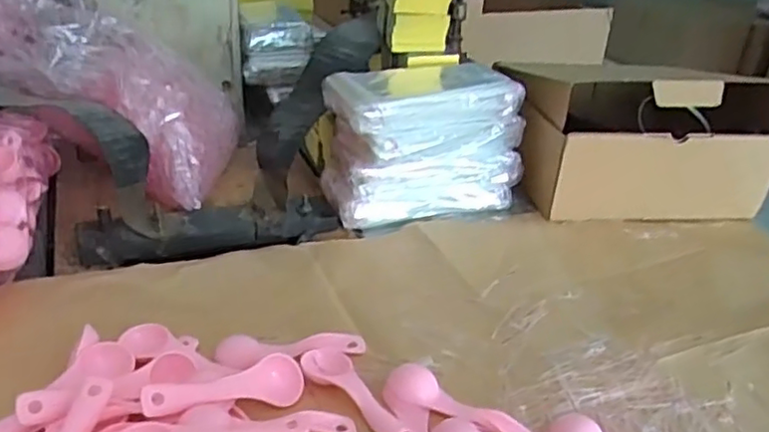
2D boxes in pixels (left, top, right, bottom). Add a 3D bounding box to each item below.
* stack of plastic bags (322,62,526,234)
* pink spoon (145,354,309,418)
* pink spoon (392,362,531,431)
[{"bbox_3d":[0.041,-0.083,0.707,0.208,0.129,0.119,-8,31,-21],"label":"stack of plastic bags"},{"bbox_3d":[-0.102,0.113,0.432,0.111,0.019,0.029,1,25,-40],"label":"pink spoon"},{"bbox_3d":[0.053,0.131,0.440,0.108,0.013,0.027,22,34,29],"label":"pink spoon"}]

